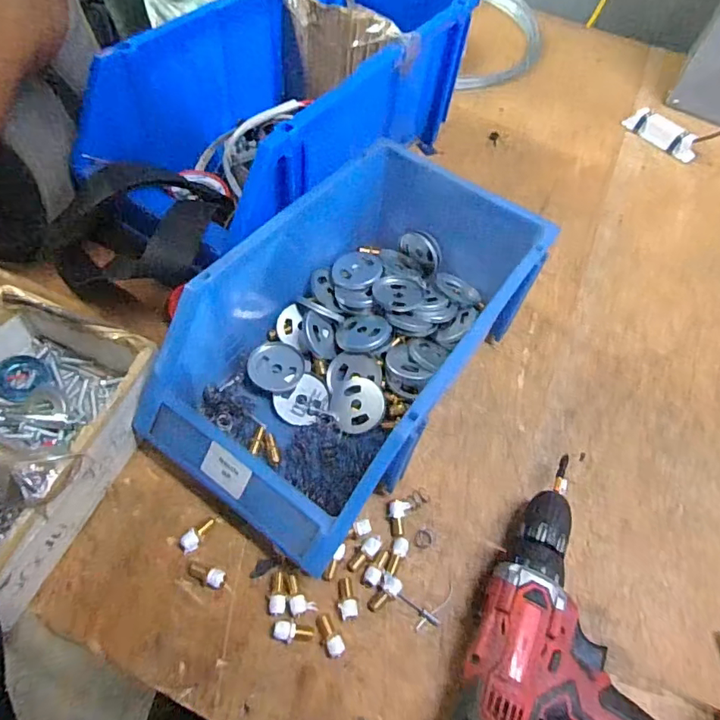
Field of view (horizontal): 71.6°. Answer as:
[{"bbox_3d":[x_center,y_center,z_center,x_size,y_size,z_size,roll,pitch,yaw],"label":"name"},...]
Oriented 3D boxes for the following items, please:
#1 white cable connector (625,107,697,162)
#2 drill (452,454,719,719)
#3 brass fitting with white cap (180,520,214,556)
[{"bbox_3d":[0.452,-0.339,0.748,0.031,0.031,0.111,-30,65,-22],"label":"white cable connector"},{"bbox_3d":[0.186,0.198,0.337,0.196,0.070,0.196,27,59,11],"label":"drill"},{"bbox_3d":[-0.125,0.135,0.387,0.012,0.010,0.031,32,47,16],"label":"brass fitting with white cap"}]

